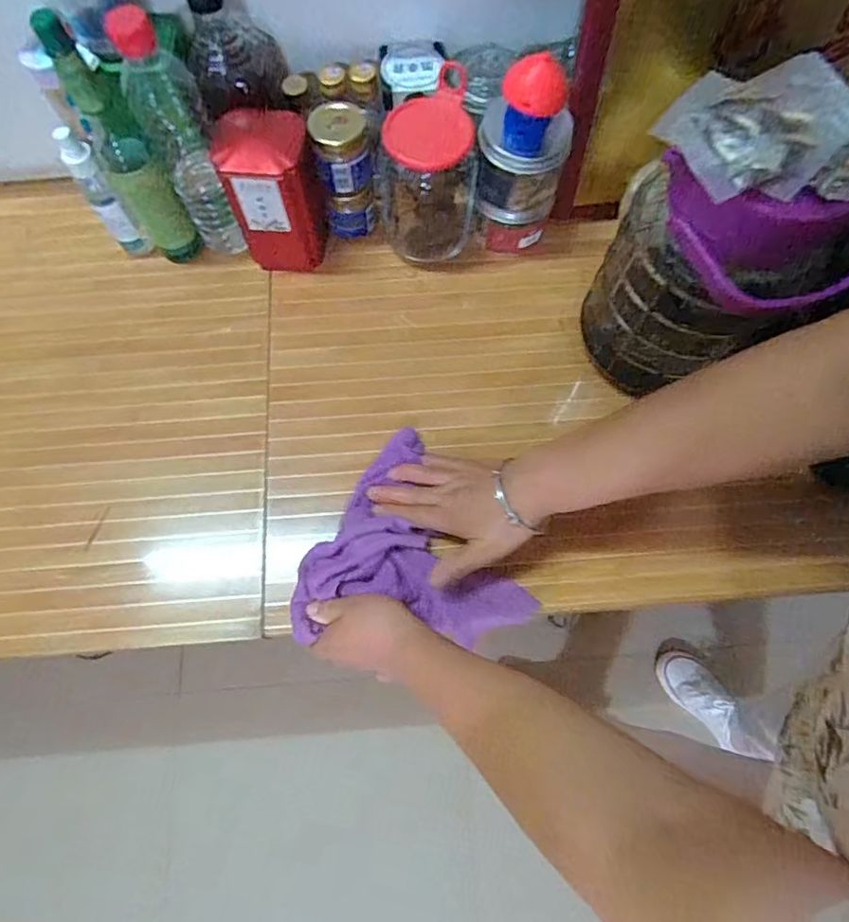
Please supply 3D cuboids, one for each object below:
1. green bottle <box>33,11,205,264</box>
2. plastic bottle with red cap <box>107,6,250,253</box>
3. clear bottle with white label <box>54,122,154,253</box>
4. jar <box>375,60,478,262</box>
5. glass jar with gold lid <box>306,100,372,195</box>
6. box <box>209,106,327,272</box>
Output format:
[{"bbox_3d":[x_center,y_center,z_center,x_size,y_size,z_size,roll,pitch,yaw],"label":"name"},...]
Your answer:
[{"bbox_3d":[-0.280,-0.287,0.521,0.054,0.235,0.065,-37,75,-12],"label":"green bottle"},{"bbox_3d":[-0.223,-0.295,0.523,0.059,0.228,0.065,-25,73,-8],"label":"plastic bottle with red cap"},{"bbox_3d":[-0.322,-0.264,0.563,0.031,0.146,0.032,-40,75,-12],"label":"clear bottle with white label"},{"bbox_3d":[0.000,-0.288,0.562,0.093,0.140,0.098,0,71,0],"label":"jar"},{"bbox_3d":[-0.082,-0.309,0.545,0.055,0.065,0.057,-14,71,-5],"label":"glass jar with gold lid"},{"bbox_3d":[-0.147,-0.270,0.566,0.092,0.135,0.087,-11,71,-4],"label":"box"}]

